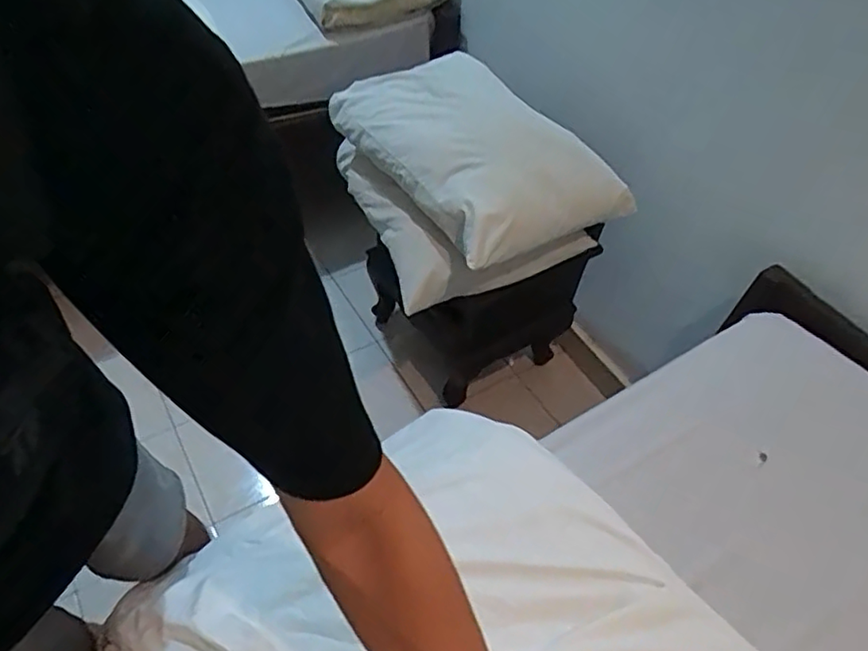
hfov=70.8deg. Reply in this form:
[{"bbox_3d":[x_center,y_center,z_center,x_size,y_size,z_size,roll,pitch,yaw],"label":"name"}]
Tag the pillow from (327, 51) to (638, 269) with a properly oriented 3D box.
[{"bbox_3d":[0.077,-0.387,1.281,0.374,0.114,0.647,-24,57,-25],"label":"pillow"}]

